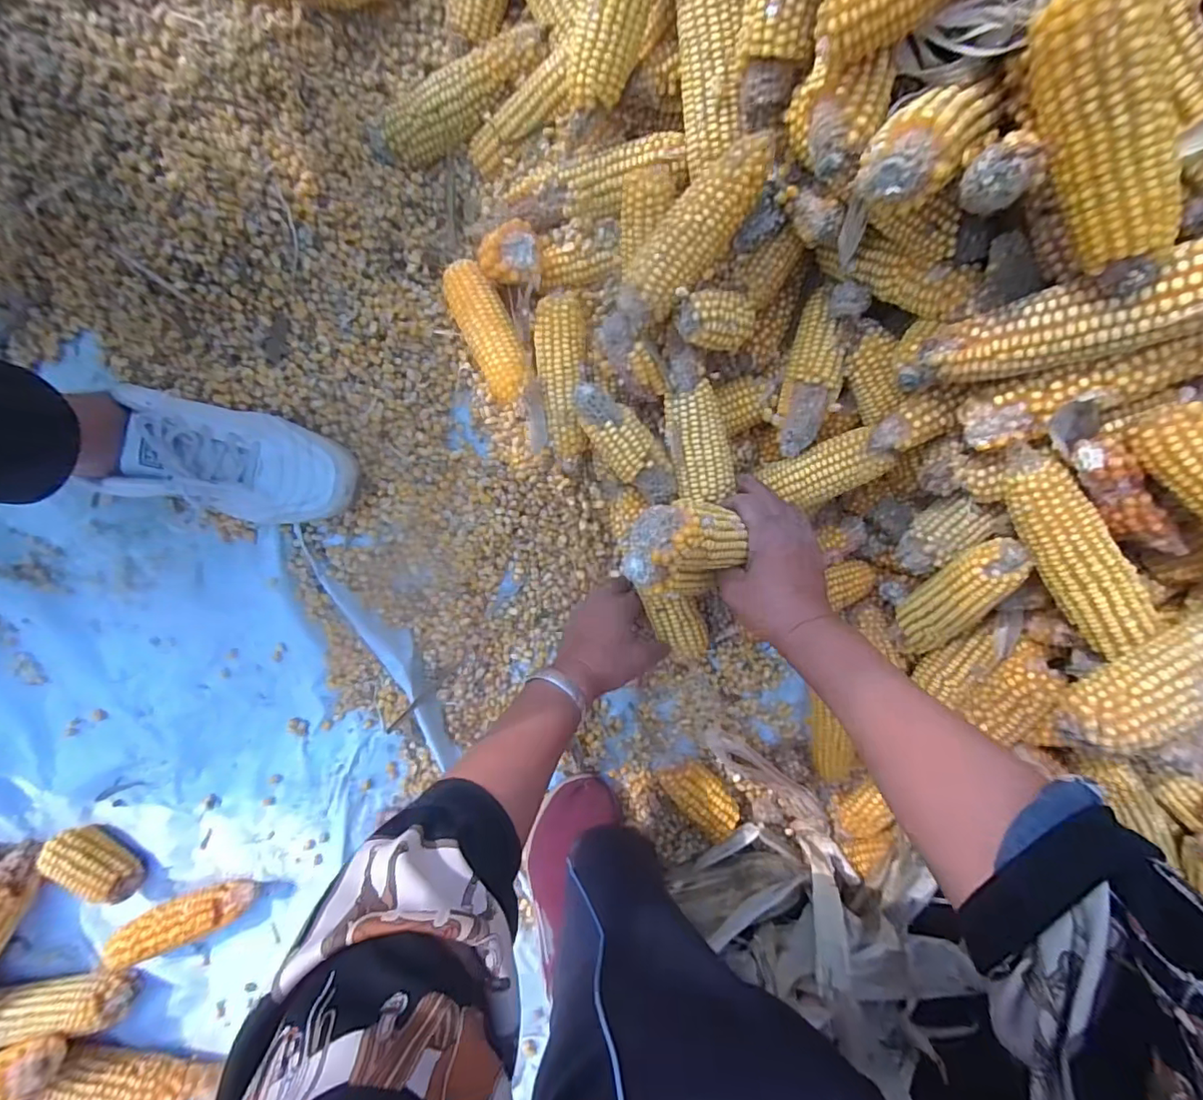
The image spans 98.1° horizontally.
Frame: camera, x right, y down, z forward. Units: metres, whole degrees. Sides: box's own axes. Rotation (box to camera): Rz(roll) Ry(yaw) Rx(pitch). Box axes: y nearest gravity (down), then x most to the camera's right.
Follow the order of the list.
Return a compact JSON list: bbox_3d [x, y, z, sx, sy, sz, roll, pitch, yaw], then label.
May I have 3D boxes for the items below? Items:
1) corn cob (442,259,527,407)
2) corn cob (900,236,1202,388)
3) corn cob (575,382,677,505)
[{"bbox_3d":[-0.103,-0.201,0.480,0.044,0.038,0.132,-26,92,-1],"label":"corn cob"},{"bbox_3d":[0.299,-0.140,0.323,0.050,0.214,0.046,-9,92,-42],"label":"corn cob"},{"bbox_3d":[0.018,-0.091,0.450,0.043,0.035,0.122,-40,93,-1],"label":"corn cob"}]

